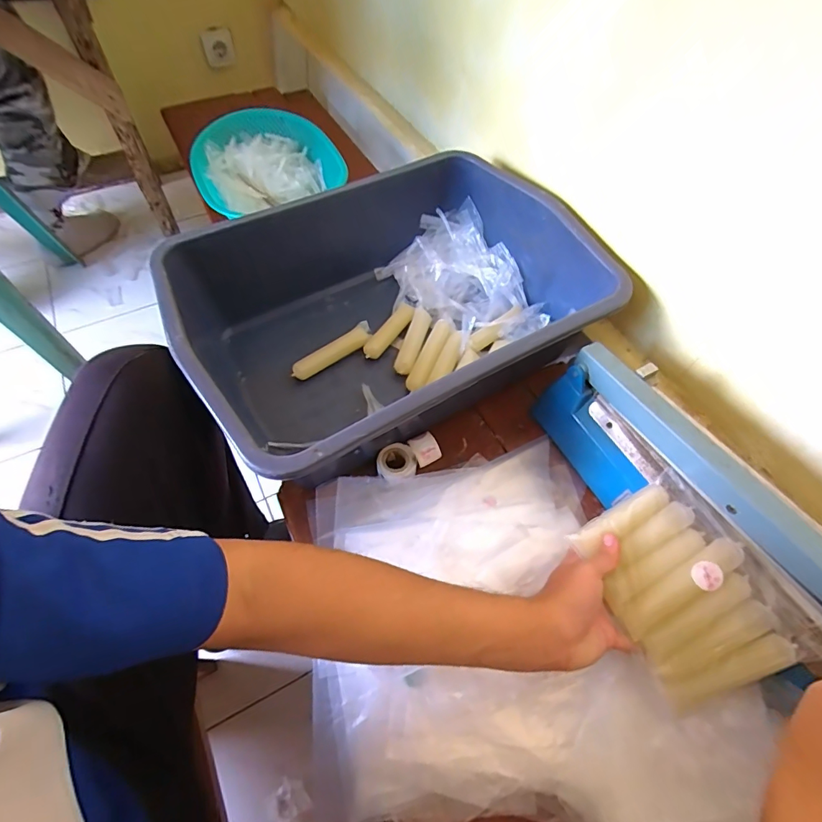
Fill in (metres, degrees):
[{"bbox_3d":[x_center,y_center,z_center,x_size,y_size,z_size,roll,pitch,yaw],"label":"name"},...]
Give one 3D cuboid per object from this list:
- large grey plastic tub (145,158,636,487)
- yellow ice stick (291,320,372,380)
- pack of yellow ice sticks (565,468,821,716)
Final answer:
[{"bbox_3d":[-0.023,-0.128,0.585,0.484,0.156,0.357,-28,63,-17],"label":"large grey plastic tub"},{"bbox_3d":[-0.105,-0.083,0.620,0.131,0.026,0.025,-39,67,-21],"label":"yellow ice stick"},{"bbox_3d":[0.256,0.161,0.411,0.138,0.025,0.179,-33,68,0],"label":"pack of yellow ice sticks"}]

